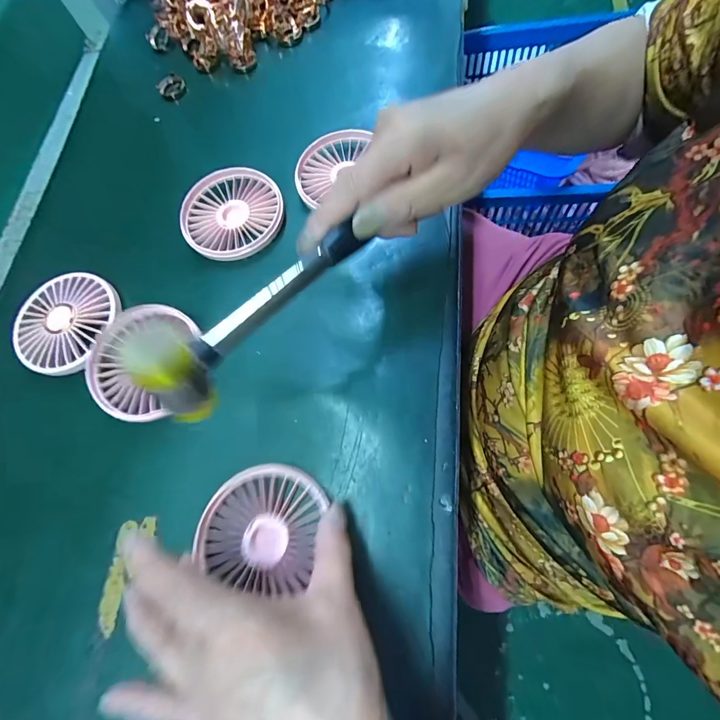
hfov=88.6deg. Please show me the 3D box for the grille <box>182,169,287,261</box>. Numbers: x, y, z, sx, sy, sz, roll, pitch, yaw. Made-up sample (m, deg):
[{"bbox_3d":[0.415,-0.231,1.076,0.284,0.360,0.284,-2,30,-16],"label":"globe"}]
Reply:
[{"bbox_3d":[-0.109,-0.125,0.317,0.086,0.013,0.083,-2,71,7],"label":"grille"}]

